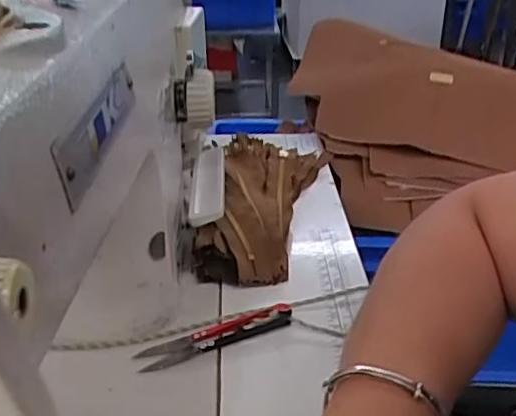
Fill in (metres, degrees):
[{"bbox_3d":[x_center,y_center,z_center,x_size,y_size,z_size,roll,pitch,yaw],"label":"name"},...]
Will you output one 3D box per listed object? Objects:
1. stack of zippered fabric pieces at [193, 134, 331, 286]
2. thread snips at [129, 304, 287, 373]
[{"bbox_3d":[-0.002,-0.010,0.547,0.095,0.031,0.234,8,30,12],"label":"stack of zippered fabric pieces"},{"bbox_3d":[-0.026,0.083,0.402,0.108,0.012,0.023,-11,31,-21],"label":"thread snips"}]

